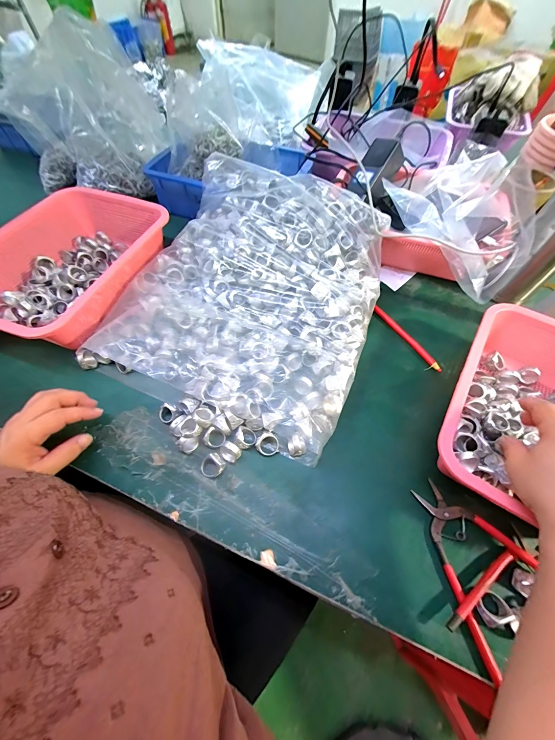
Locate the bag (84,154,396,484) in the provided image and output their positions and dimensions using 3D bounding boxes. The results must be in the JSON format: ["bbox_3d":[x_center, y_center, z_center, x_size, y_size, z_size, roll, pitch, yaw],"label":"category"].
[{"bbox_3d":[-0.044,-0.109,0.414,0.357,0.102,0.448,22,61,11],"label":"bag"}]

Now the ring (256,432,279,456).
[{"bbox_3d":[-0.012,0.091,0.343,0.027,0.008,0.029,-2,97,-16],"label":"ring"}]

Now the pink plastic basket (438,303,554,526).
[{"bbox_3d":[0.301,0.053,0.329,0.191,0.068,0.256,30,63,16],"label":"pink plastic basket"}]

